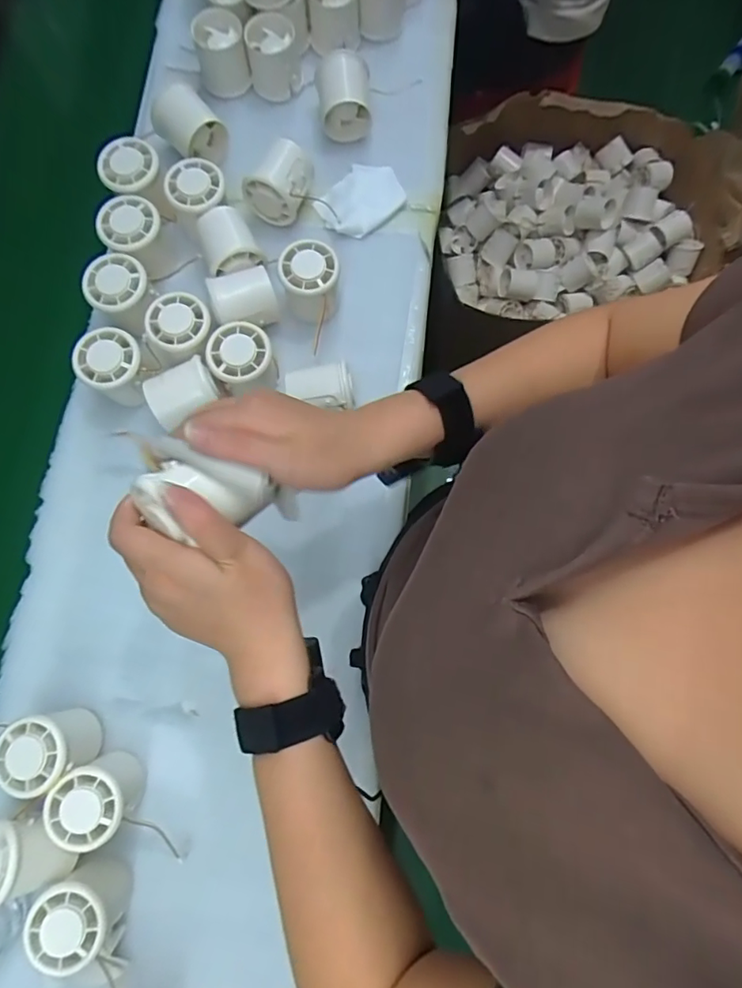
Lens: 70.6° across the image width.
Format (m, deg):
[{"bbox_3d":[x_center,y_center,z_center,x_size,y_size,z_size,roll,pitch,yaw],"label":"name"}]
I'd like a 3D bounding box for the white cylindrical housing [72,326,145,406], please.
[{"bbox_3d":[-0.229,-0.113,0.475,0.054,0.051,0.054,0,79,-1],"label":"white cylindrical housing"}]

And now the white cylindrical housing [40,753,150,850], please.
[{"bbox_3d":[-0.213,0.238,0.410,0.052,0.056,0.051,0,79,-1],"label":"white cylindrical housing"}]

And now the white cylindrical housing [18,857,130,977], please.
[{"bbox_3d":[-0.216,0.313,0.394,0.055,0.059,0.053,37,81,6],"label":"white cylindrical housing"}]

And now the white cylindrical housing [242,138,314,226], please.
[{"bbox_3d":[-0.090,-0.310,0.515,0.058,0.048,0.062,21,79,4],"label":"white cylindrical housing"}]

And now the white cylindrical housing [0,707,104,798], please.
[{"bbox_3d":[-0.254,0.201,0.414,0.052,0.055,0.052,0,79,-1],"label":"white cylindrical housing"}]

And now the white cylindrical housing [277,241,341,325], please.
[{"bbox_3d":[-0.056,-0.197,0.495,0.054,0.053,0.058,-15,79,-3],"label":"white cylindrical housing"}]

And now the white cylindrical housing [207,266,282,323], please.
[{"bbox_3d":[-0.118,-0.180,0.492,0.058,0.048,0.051,-17,79,-4],"label":"white cylindrical housing"}]

